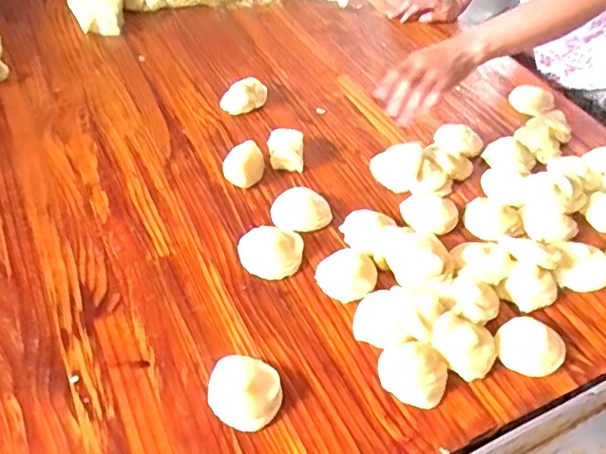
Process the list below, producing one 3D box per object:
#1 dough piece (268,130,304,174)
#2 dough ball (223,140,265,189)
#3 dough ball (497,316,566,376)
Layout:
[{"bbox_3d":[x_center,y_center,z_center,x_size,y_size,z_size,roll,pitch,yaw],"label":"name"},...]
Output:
[{"bbox_3d":[-0.029,-0.128,0.954,0.057,0.044,0.069,1,45,-4],"label":"dough piece"},{"bbox_3d":[-0.092,-0.097,0.898,0.059,0.047,0.059,2,45,-2],"label":"dough ball"},{"bbox_3d":[0.282,0.148,0.711,0.077,0.040,0.064,36,53,27],"label":"dough ball"}]

